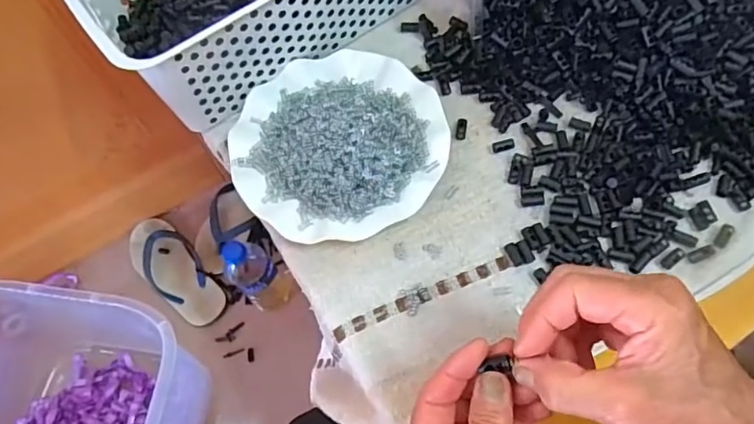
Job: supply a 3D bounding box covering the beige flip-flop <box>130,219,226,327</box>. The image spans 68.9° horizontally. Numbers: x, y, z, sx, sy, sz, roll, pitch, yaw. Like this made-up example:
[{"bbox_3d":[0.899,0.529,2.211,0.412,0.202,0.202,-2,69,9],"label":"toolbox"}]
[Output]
[{"bbox_3d":[-0.359,0.098,0.961,0.093,0.041,0.231,-39,69,-15],"label":"beige flip-flop"}]

